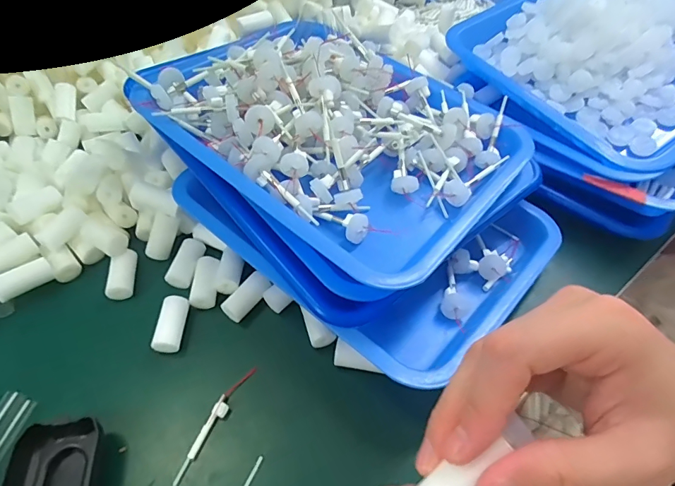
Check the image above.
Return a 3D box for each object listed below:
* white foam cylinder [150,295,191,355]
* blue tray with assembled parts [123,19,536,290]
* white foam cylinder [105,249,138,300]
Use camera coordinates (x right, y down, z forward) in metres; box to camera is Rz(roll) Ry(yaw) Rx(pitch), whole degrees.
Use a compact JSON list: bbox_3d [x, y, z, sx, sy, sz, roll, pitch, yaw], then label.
[{"bbox_3d":[-0.129,0.064,0.335,0.019,0.019,0.042,2,53,2],"label":"white foam cylinder"},{"bbox_3d":[-0.003,-0.108,0.349,0.288,0.058,0.221,33,59,23],"label":"blue tray with assembled parts"},{"bbox_3d":[-0.182,0.027,0.364,0.019,0.019,0.042,-6,53,-4],"label":"white foam cylinder"}]

